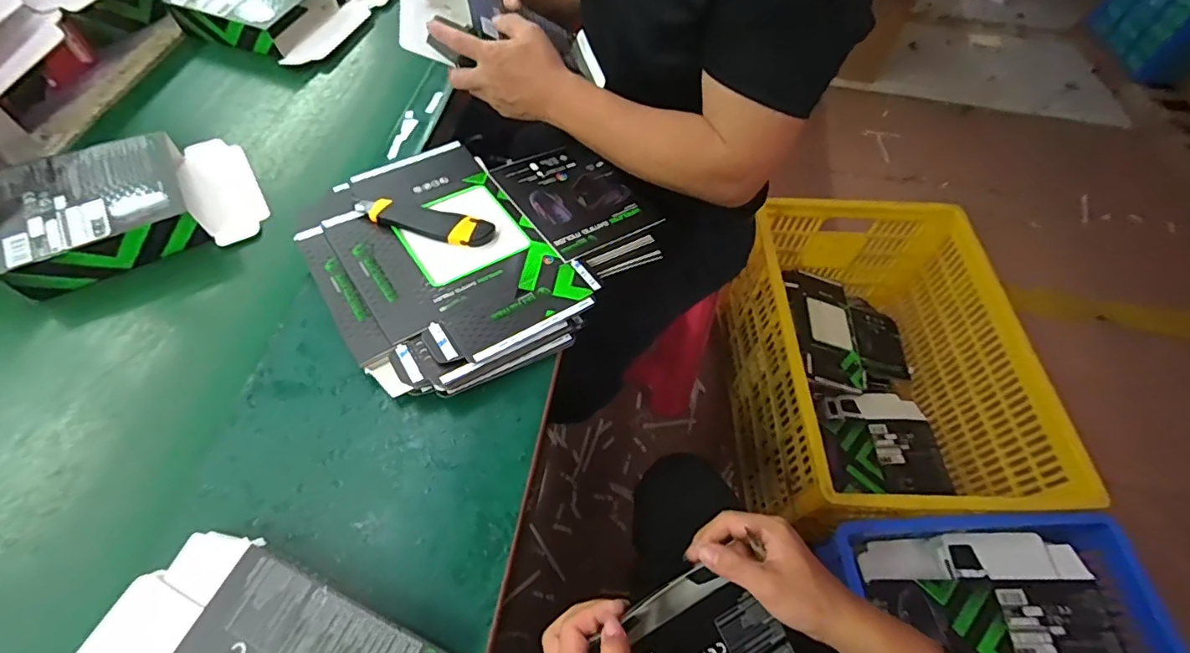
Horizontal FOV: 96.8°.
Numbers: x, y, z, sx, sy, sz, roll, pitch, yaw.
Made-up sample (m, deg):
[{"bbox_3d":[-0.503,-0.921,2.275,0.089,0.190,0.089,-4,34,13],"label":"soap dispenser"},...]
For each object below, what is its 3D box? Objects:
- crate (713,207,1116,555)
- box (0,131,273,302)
[{"bbox_3d":[0.609,0.076,1.197,0.509,0.395,0.721,0,59,-3],"label":"crate"},{"bbox_3d":[-0.550,-0.152,0.630,0.244,0.066,0.186,-28,63,-18],"label":"box"}]

